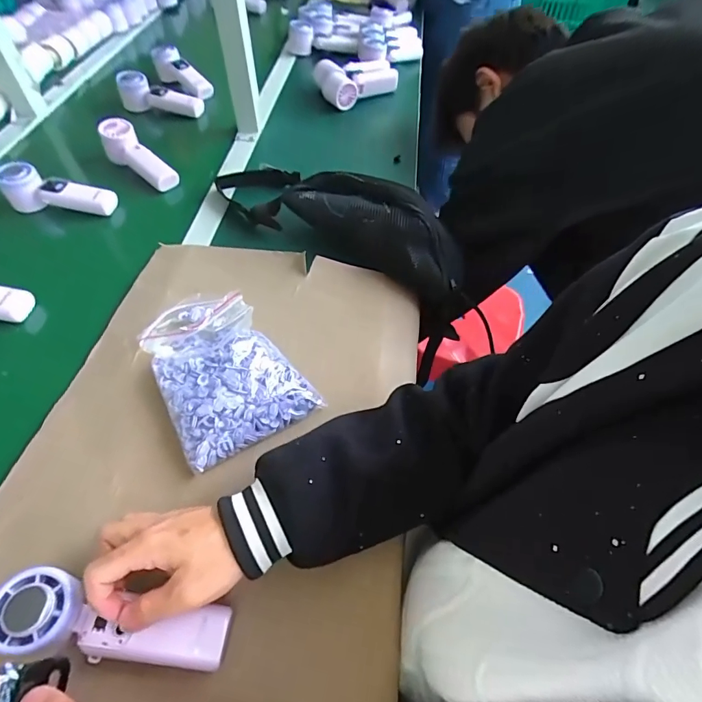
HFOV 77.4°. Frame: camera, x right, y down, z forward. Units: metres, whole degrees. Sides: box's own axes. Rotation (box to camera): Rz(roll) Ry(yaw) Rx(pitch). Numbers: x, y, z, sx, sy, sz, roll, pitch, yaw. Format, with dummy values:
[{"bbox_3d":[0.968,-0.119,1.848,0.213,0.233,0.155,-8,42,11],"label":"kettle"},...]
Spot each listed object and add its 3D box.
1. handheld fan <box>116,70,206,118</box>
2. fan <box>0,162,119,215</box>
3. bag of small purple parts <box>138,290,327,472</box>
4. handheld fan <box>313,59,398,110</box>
[{"bbox_3d":[-0.375,-0.501,0.856,0.169,0.055,0.045,11,54,6],"label":"handheld fan"},{"bbox_3d":[-0.445,-0.242,0.667,0.156,0.054,0.058,10,53,6],"label":"fan"},{"bbox_3d":[-0.145,0.014,0.484,0.141,0.049,0.202,-28,59,-21],"label":"bag of small purple parts"},{"bbox_3d":[0.016,-0.572,0.916,0.185,0.057,0.116,-23,57,-18],"label":"handheld fan"}]

